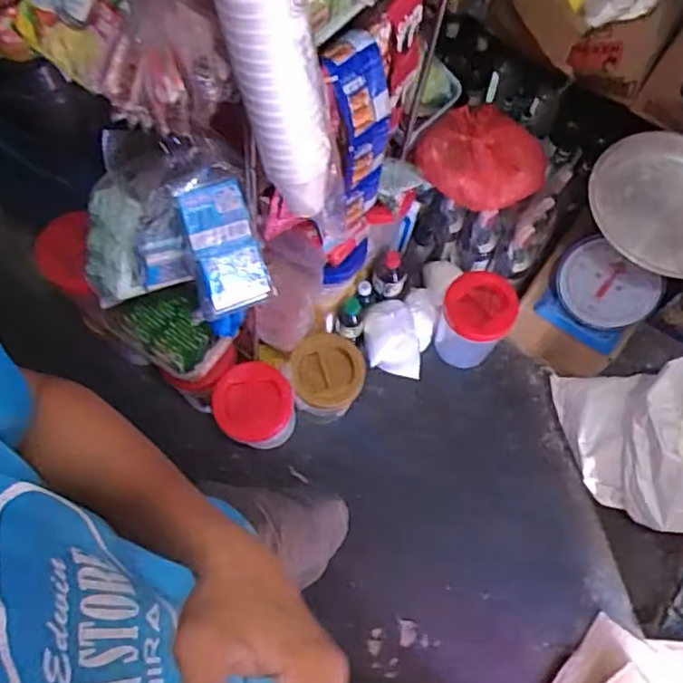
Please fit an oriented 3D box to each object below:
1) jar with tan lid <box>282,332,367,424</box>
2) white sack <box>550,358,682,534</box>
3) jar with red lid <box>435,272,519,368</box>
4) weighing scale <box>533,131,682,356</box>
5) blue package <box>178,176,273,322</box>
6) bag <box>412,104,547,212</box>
[{"bbox_3d":[-0.034,0.095,1.449,0.168,0.231,0.163,0,68,-1],"label":"jar with tan lid"},{"bbox_3d":[0.672,0.195,1.353,0.270,0.337,0.426,-30,72,-13],"label":"white sack"},{"bbox_3d":[0.310,-0.049,1.508,0.153,0.227,0.156,0,68,-1],"label":"jar with red lid"},{"bbox_3d":[0.610,-0.197,1.332,0.308,0.339,0.306,0,68,-1],"label":"weighing scale"},{"bbox_3d":[-0.171,-0.135,0.956,0.092,0.202,0.027,-18,30,-8],"label":"blue package"},{"bbox_3d":[0.312,-0.403,1.415,0.281,0.139,0.184,24,69,8],"label":"bag"}]

